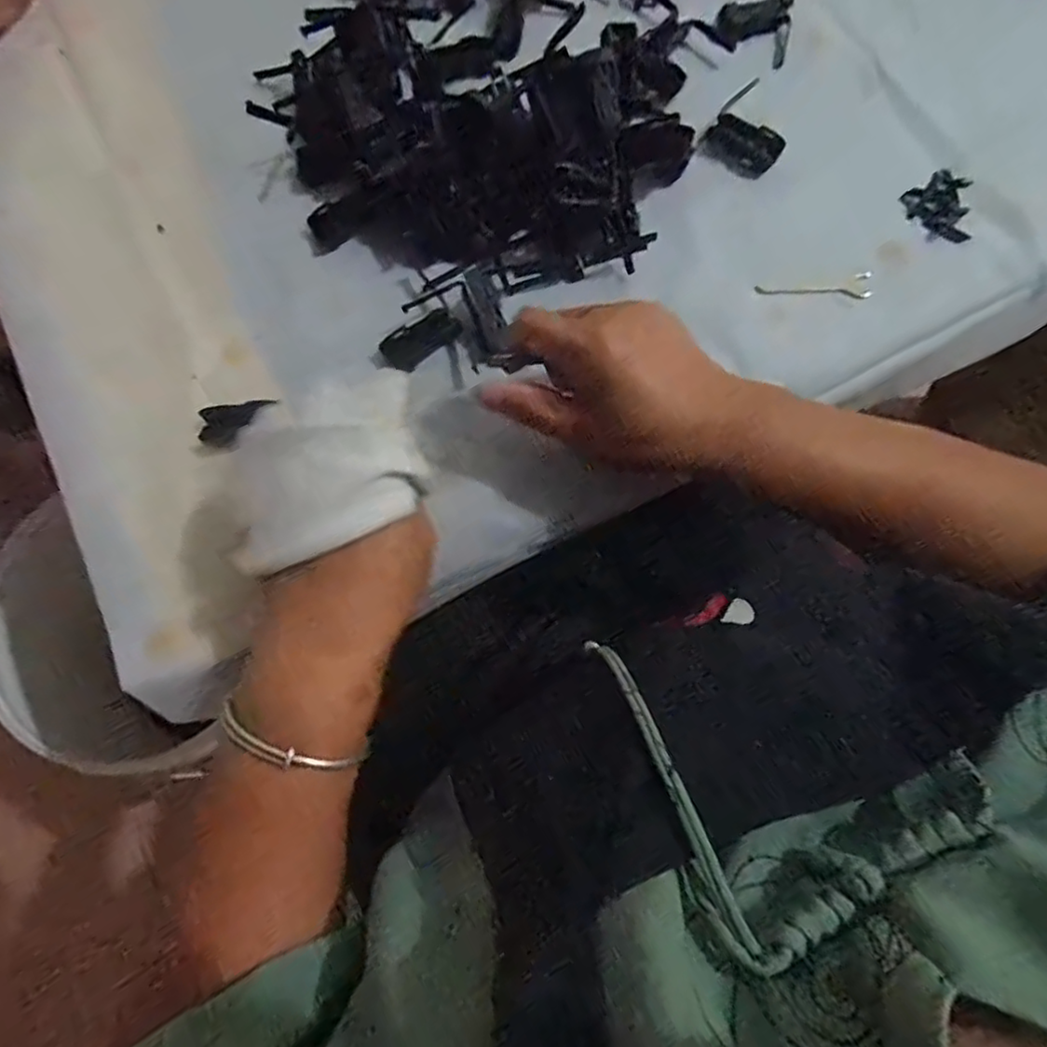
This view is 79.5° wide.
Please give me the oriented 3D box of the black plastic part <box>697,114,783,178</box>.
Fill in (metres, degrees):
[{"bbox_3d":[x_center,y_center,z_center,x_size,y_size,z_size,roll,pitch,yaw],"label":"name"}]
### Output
[{"bbox_3d":[0.137,-0.237,0.395,0.046,0.012,0.030,32,77,9],"label":"black plastic part"}]

